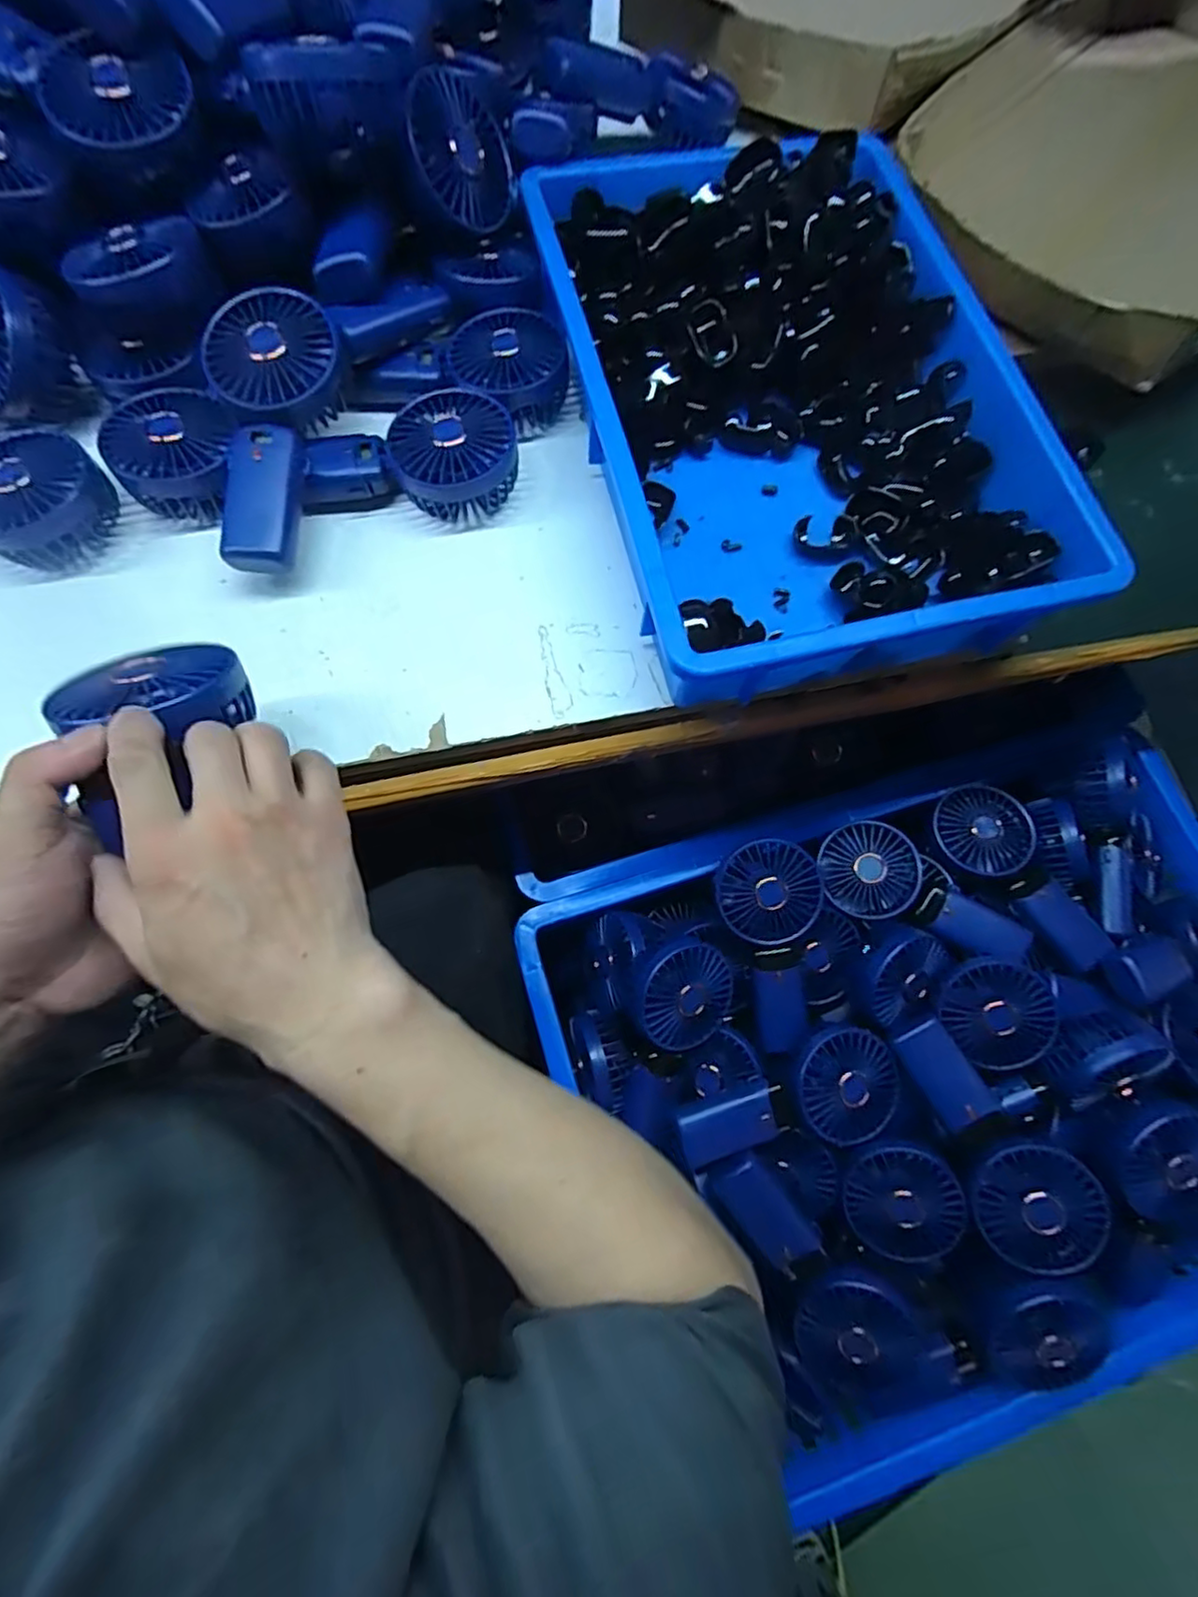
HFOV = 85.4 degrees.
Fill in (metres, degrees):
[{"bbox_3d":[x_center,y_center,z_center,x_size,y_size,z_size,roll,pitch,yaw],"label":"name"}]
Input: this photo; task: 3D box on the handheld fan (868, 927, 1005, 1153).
[{"bbox_3d":[0.262,0.182,0.519,0.076,0.046,0.153,-7,60,-4],"label":"handheld fan"}]

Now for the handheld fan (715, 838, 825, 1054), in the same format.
[{"bbox_3d":[0.149,0.122,0.545,0.084,0.034,0.177,-11,103,-6],"label":"handheld fan"}]

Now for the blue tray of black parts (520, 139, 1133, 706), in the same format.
[{"bbox_3d":[0.134,-0.285,0.466,0.286,0.079,0.435,-12,73,-6],"label":"blue tray of black parts"}]

